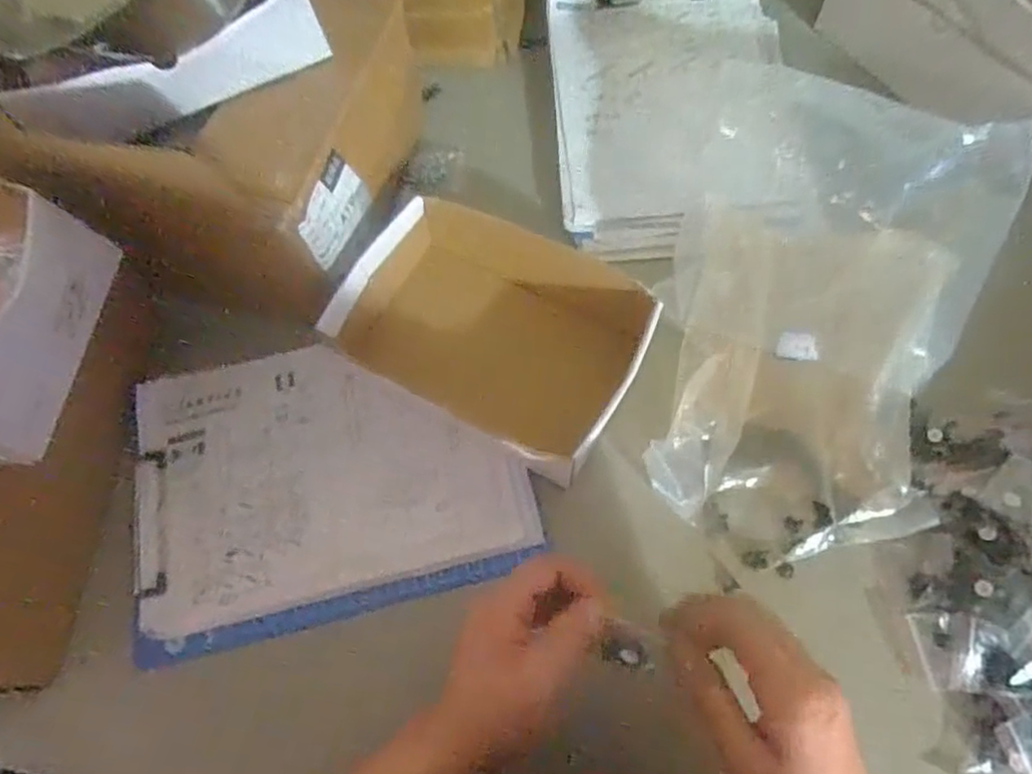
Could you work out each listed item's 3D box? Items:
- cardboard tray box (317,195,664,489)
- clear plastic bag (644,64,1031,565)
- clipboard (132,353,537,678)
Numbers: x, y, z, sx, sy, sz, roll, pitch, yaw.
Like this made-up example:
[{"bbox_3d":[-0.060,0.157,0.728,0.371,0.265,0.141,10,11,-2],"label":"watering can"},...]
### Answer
[{"bbox_3d":[-0.013,-0.051,0.519,0.225,0.061,0.166,27,71,14],"label":"cardboard tray box"},{"bbox_3d":[0.220,-0.063,0.479,0.207,0.117,0.344,16,68,10],"label":"clear plastic bag"},{"bbox_3d":[-0.146,0.067,0.508,0.293,0.015,0.219,-12,66,-2],"label":"clipboard"}]

